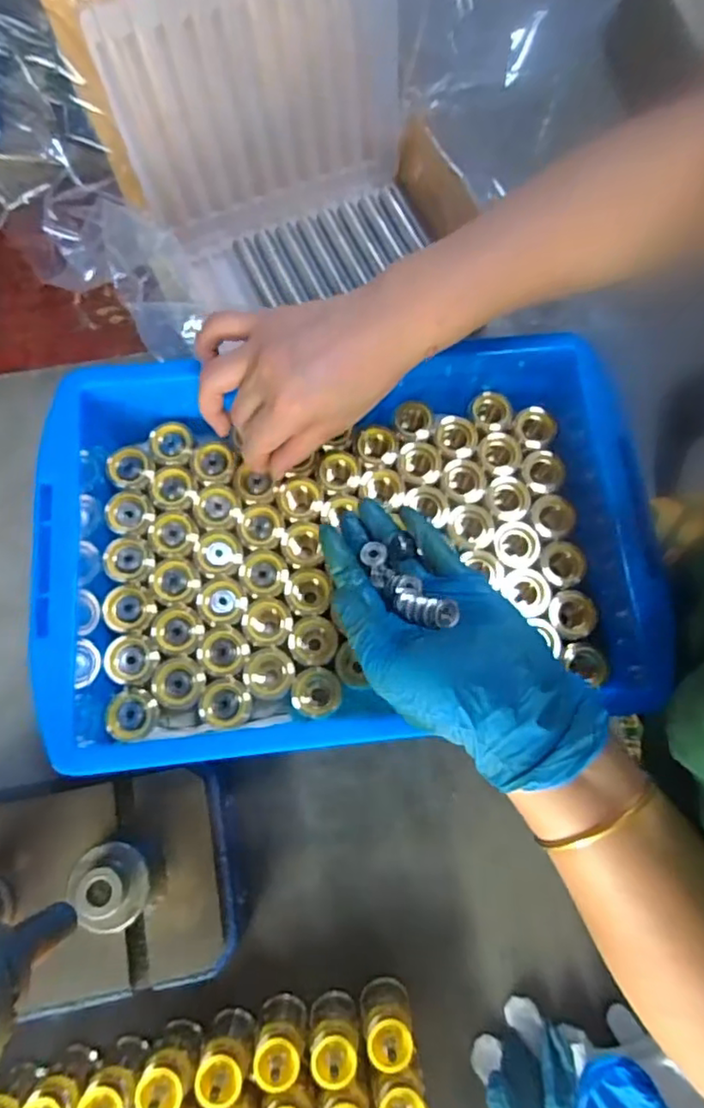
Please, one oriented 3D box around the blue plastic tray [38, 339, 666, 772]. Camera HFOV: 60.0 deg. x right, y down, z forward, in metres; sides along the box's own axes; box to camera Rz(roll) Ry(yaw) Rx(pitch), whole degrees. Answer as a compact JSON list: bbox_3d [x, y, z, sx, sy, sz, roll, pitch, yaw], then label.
[{"bbox_3d":[-0.002,-0.006,0.379,0.353,0.076,0.231,-5,74,-3],"label":"blue plastic tray"}]

